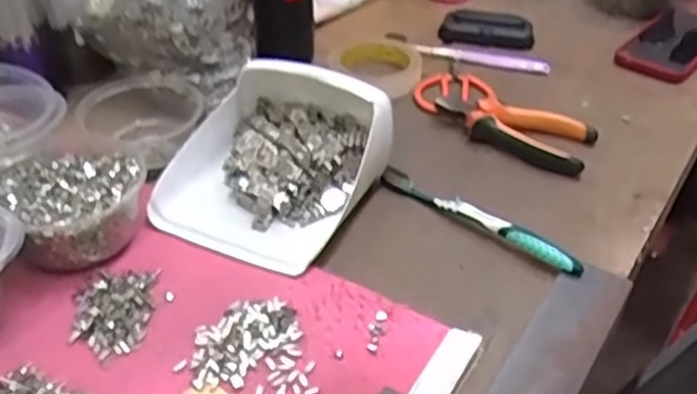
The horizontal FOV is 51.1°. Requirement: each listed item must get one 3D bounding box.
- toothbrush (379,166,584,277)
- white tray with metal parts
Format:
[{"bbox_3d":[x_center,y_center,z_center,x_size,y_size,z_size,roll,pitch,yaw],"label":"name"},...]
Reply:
[{"bbox_3d":[0.103,0.014,0.590,0.185,0.023,0.012,30,47,28],"label":"toothbrush"},{"bbox_3d":[-0.057,-0.041,0.591,0.157,0.078,0.170,19,43,17],"label":"white tray with metal parts"}]

